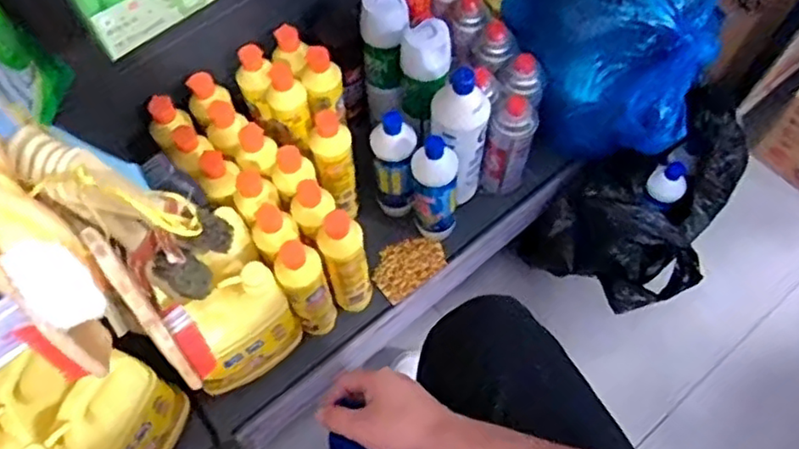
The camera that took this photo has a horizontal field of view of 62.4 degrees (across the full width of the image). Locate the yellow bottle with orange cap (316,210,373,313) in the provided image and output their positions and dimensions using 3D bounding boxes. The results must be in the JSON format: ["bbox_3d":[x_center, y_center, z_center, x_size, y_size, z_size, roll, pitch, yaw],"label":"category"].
[{"bbox_3d":[-0.066,0.053,0.839,0.051,0.220,0.048,-25,66,-11],"label":"yellow bottle with orange cap"}]

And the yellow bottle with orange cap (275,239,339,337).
[{"bbox_3d":[-0.113,0.084,0.823,0.055,0.210,0.049,-29,67,-13],"label":"yellow bottle with orange cap"}]

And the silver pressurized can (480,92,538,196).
[{"bbox_3d":[0.154,-0.110,0.935,0.057,0.165,0.060,0,64,0],"label":"silver pressurized can"}]

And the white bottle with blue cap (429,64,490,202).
[{"bbox_3d":[0.077,-0.114,0.890,0.077,0.226,0.067,37,70,17],"label":"white bottle with blue cap"}]

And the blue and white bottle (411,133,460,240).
[{"bbox_3d":[0.048,-0.044,0.897,0.064,0.191,0.052,7,64,4],"label":"blue and white bottle"}]

